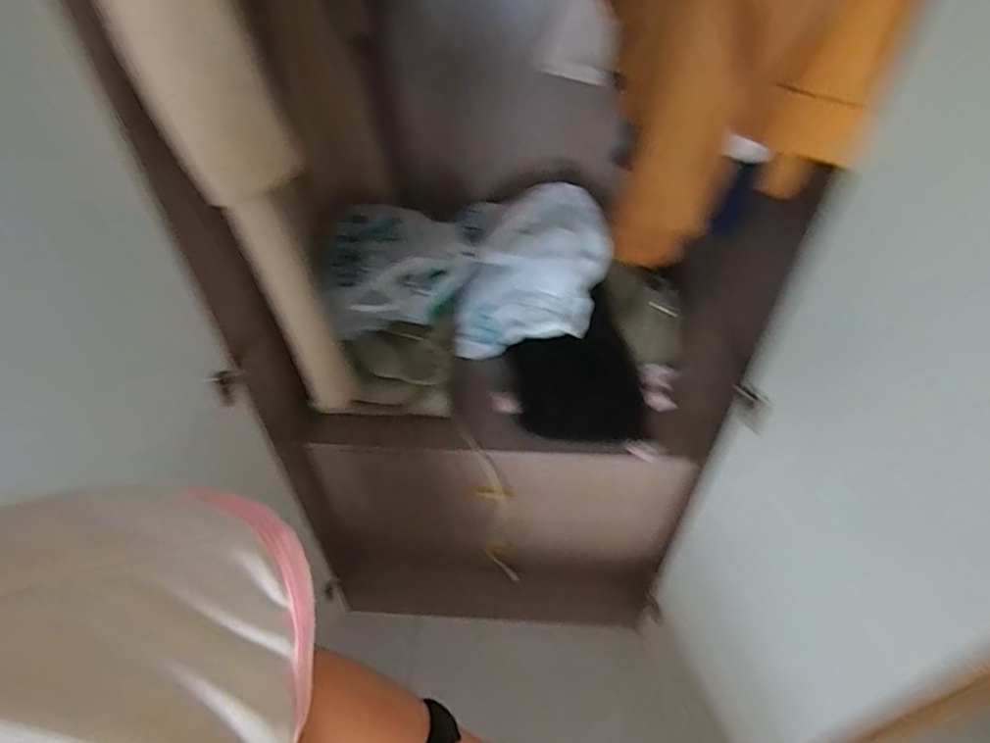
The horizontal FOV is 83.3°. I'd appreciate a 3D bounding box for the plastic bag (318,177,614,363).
[{"bbox_3d":[-0.057,-0.176,1.057,0.509,0.233,0.258,-16,48,-15],"label":"plastic bag"}]

